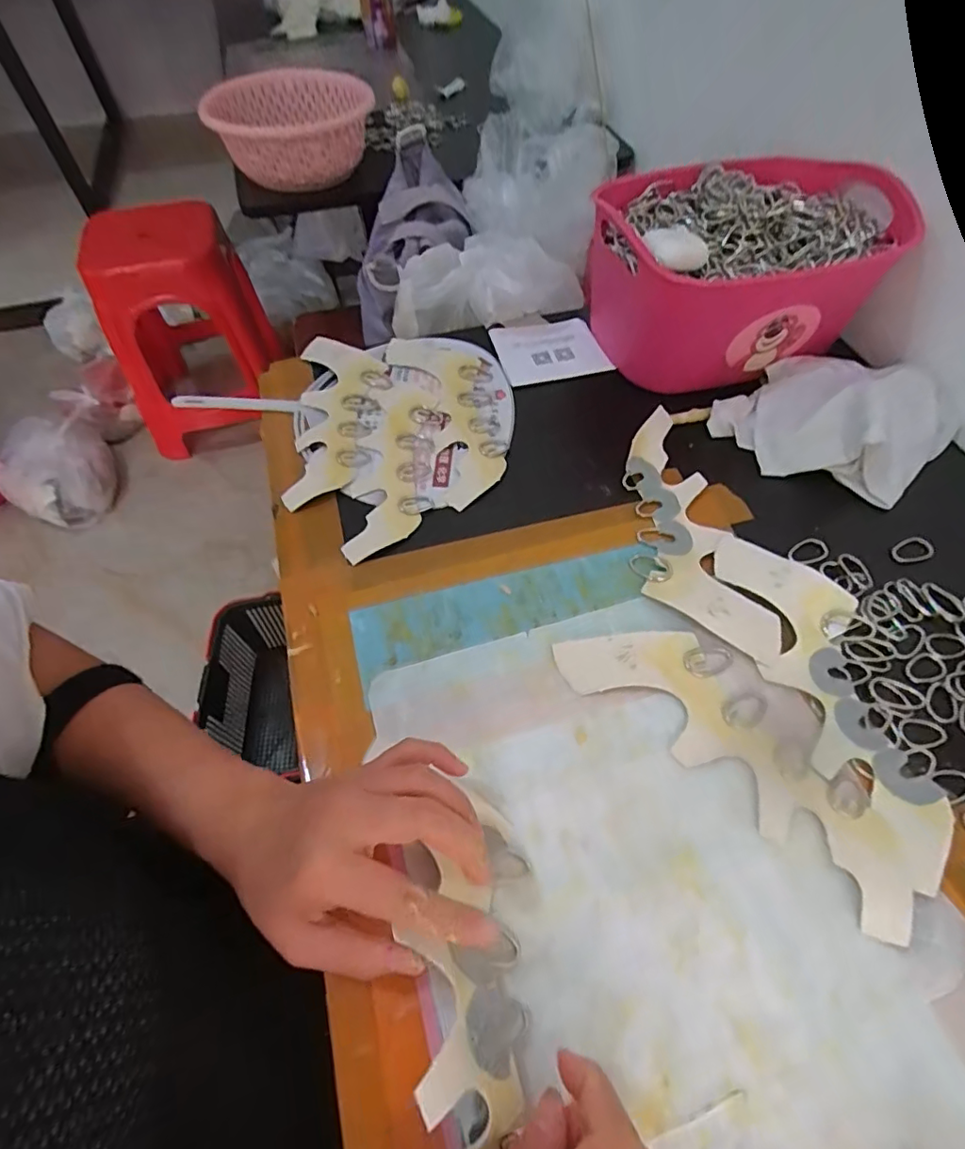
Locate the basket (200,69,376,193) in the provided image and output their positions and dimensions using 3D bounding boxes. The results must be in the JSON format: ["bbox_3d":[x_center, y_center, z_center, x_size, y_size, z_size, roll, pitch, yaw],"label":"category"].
[{"bbox_3d":[-0.274,-0.642,0.795,0.223,0.107,0.236,-14,57,-10],"label":"basket"}]

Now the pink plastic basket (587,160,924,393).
[{"bbox_3d":[0.248,-0.292,0.536,0.261,0.134,0.194,-17,58,-12],"label":"pink plastic basket"}]

